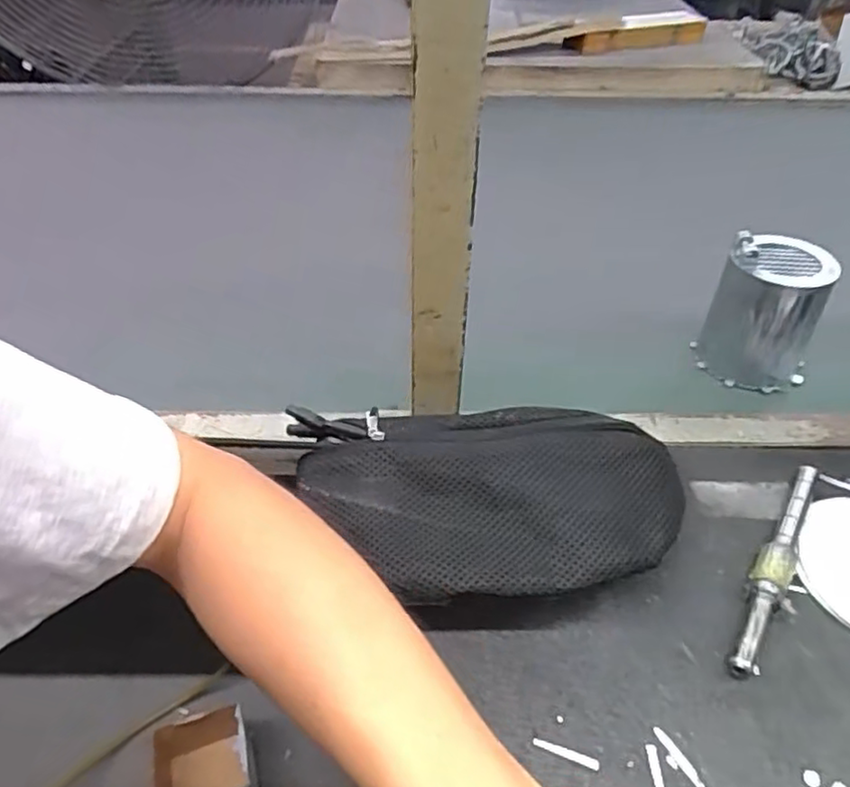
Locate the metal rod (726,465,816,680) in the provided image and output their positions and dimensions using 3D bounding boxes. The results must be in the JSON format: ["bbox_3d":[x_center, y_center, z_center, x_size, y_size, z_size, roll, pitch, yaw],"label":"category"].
[{"bbox_3d":[0.243,0.114,0.450,0.023,0.022,0.189,25,49,24],"label":"metal rod"}]

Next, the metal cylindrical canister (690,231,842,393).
[{"bbox_3d":[0.308,-0.073,0.584,0.092,0.116,0.084,0,43,0],"label":"metal cylindrical canister"}]

